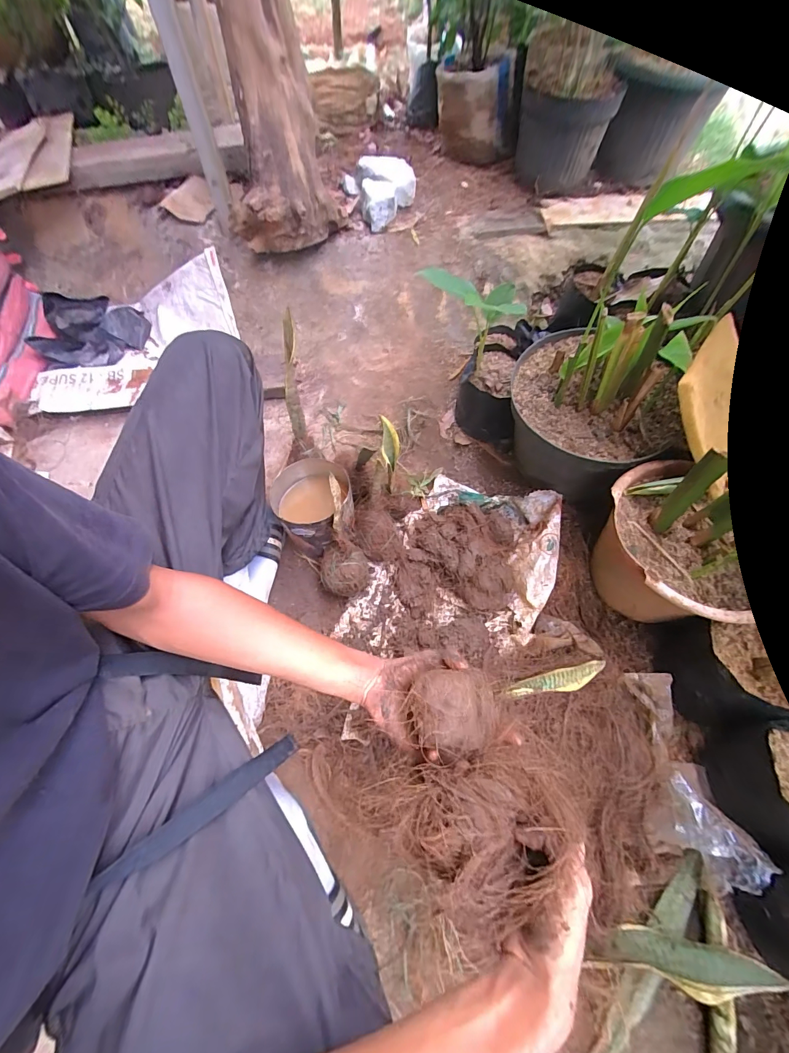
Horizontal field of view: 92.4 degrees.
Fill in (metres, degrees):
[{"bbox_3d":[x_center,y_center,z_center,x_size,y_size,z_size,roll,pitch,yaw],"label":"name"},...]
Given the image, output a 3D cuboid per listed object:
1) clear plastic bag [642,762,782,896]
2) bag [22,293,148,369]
[{"bbox_3d":[0.420,0.404,0.522,0.113,0.071,0.143,6,59,4],"label":"clear plastic bag"},{"bbox_3d":[-0.908,-0.590,1.118,0.245,0.121,0.270,20,61,12],"label":"bag"}]

